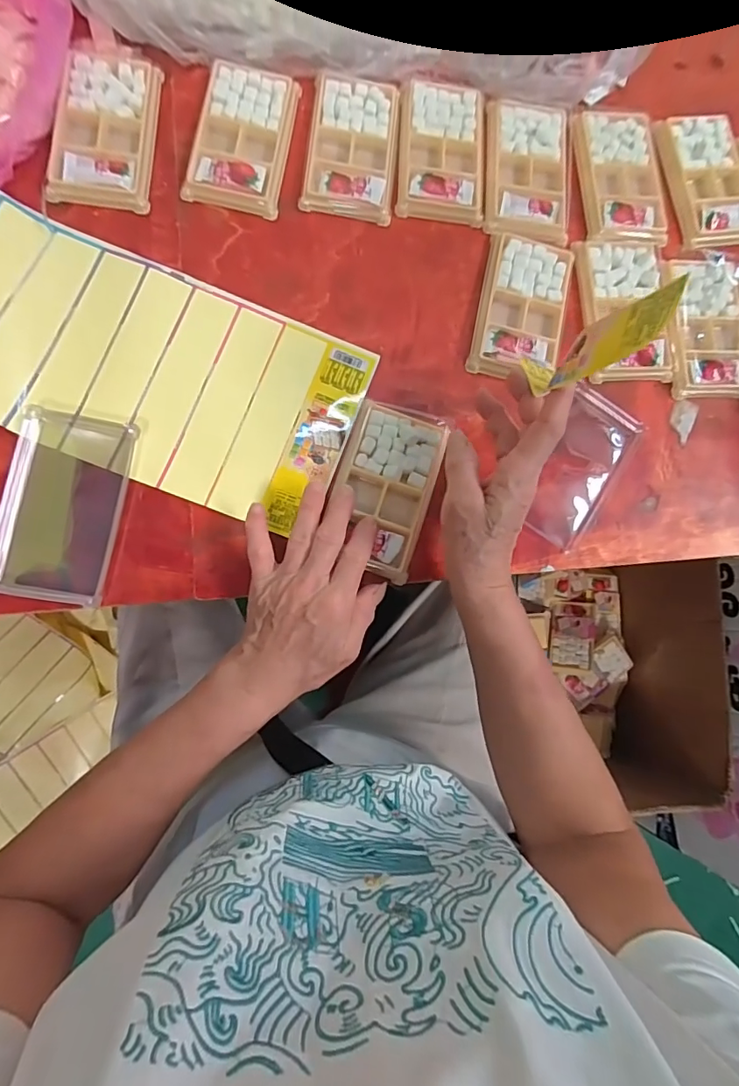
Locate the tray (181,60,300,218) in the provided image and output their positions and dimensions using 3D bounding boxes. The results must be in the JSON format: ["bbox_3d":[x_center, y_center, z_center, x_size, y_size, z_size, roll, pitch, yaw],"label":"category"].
[{"bbox_3d":[-0.110,-0.357,0.429,0.078,0.012,0.134,10,82,-6],"label":"tray"}]

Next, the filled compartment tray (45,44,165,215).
[{"bbox_3d":[-0.223,-0.354,0.413,0.077,0.011,0.140,4,83,-7],"label":"filled compartment tray"}]

